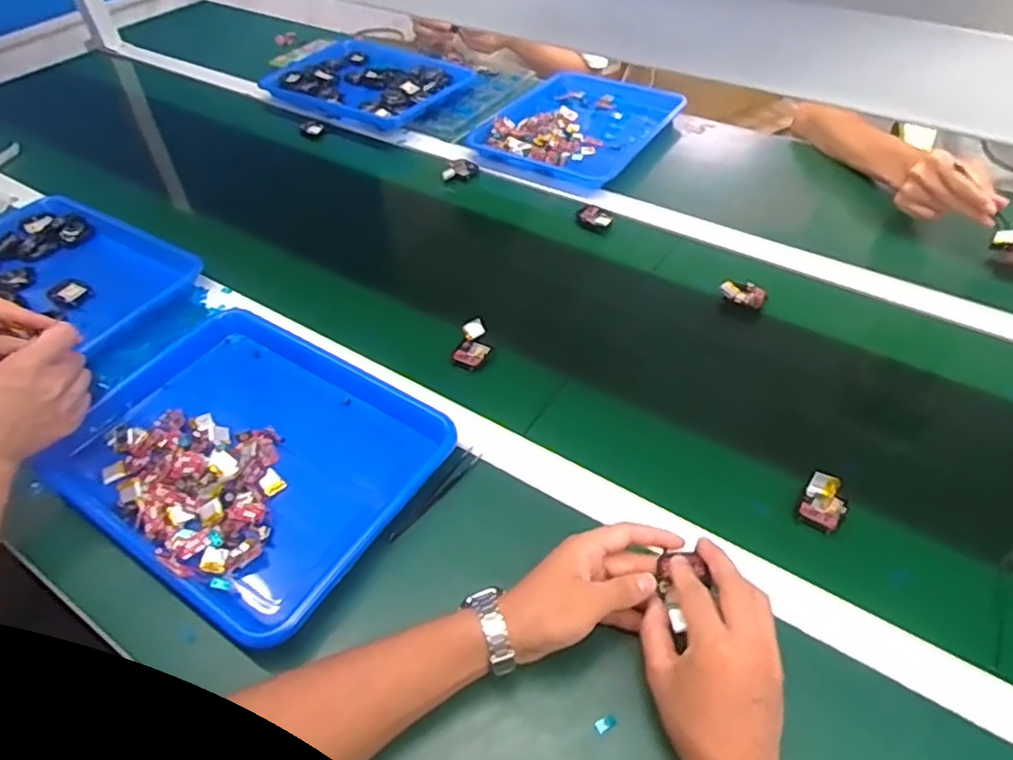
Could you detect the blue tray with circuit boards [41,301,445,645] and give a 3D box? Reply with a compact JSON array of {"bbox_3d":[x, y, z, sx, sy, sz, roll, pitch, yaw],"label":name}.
[{"bbox_3d":[-0.243,0.068,0.601,0.334,0.037,0.252,25,53,23],"label":"blue tray with circuit boards"}]

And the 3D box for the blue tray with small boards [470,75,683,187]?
[{"bbox_3d":[0.127,-0.426,1.058,0.265,0.041,0.348,26,53,24],"label":"blue tray with small boards"}]

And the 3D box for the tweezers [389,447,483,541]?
[{"bbox_3d":[-0.062,0.104,0.580,0.013,0.012,0.116,27,54,25],"label":"tweezers"}]

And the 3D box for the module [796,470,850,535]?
[{"bbox_3d":[0.281,0.108,0.557,0.037,0.020,0.045,25,53,24],"label":"module"}]

